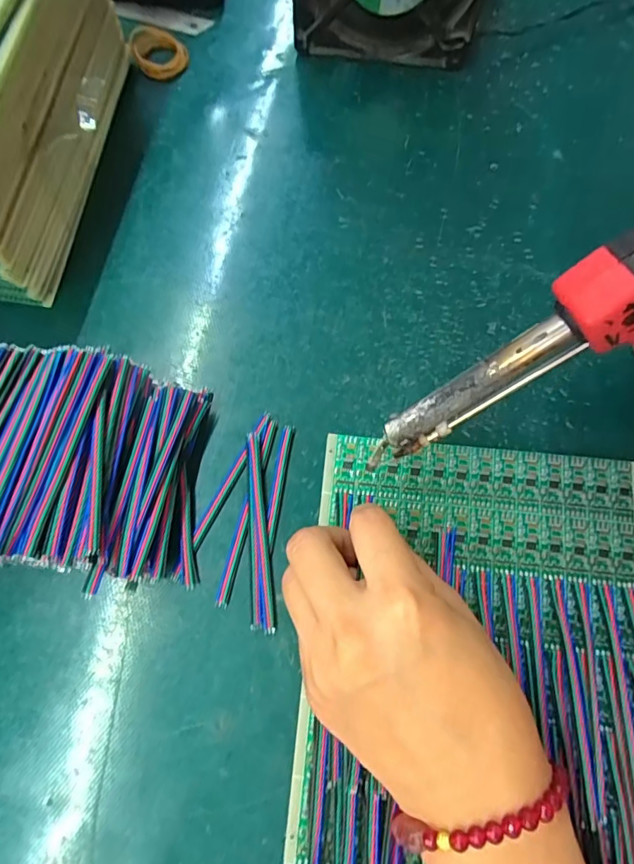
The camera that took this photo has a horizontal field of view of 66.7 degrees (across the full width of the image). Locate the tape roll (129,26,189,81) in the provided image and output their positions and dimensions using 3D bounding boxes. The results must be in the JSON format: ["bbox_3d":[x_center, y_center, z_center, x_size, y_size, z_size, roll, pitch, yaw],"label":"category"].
[{"bbox_3d":[-0.108,-0.261,0.329,0.036,0.012,0.037,0,73,-1],"label":"tape roll"}]

